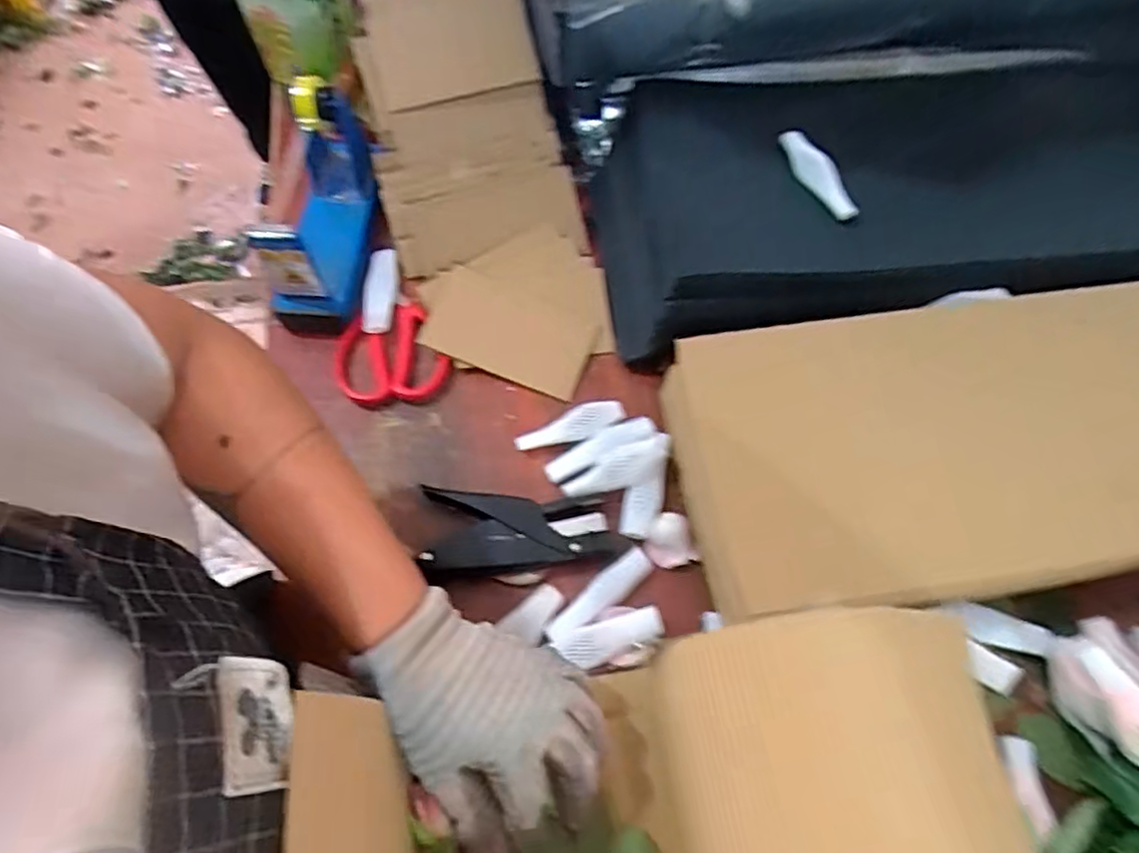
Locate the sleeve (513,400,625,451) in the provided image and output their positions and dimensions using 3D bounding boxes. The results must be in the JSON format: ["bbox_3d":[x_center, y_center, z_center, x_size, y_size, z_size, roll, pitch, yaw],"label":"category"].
[{"bbox_3d":[0.000,0.001,0.539,0.090,0.016,0.028,-16,66,-8],"label":"sleeve"}]

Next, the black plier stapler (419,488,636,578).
[{"bbox_3d":[-0.034,0.078,0.496,0.149,0.014,0.064,-1,65,-1],"label":"black plier stapler"}]

